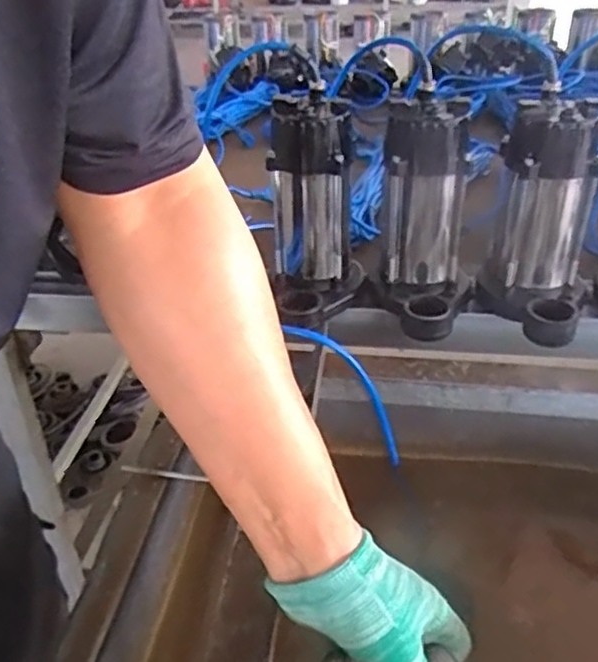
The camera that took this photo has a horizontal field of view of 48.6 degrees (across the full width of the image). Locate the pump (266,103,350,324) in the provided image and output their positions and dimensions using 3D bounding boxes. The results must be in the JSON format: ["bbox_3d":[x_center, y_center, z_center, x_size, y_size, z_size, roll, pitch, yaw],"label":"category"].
[{"bbox_3d":[0.011,-0.128,0.738,0.093,0.228,0.093,-1,33,1],"label":"pump"}]

